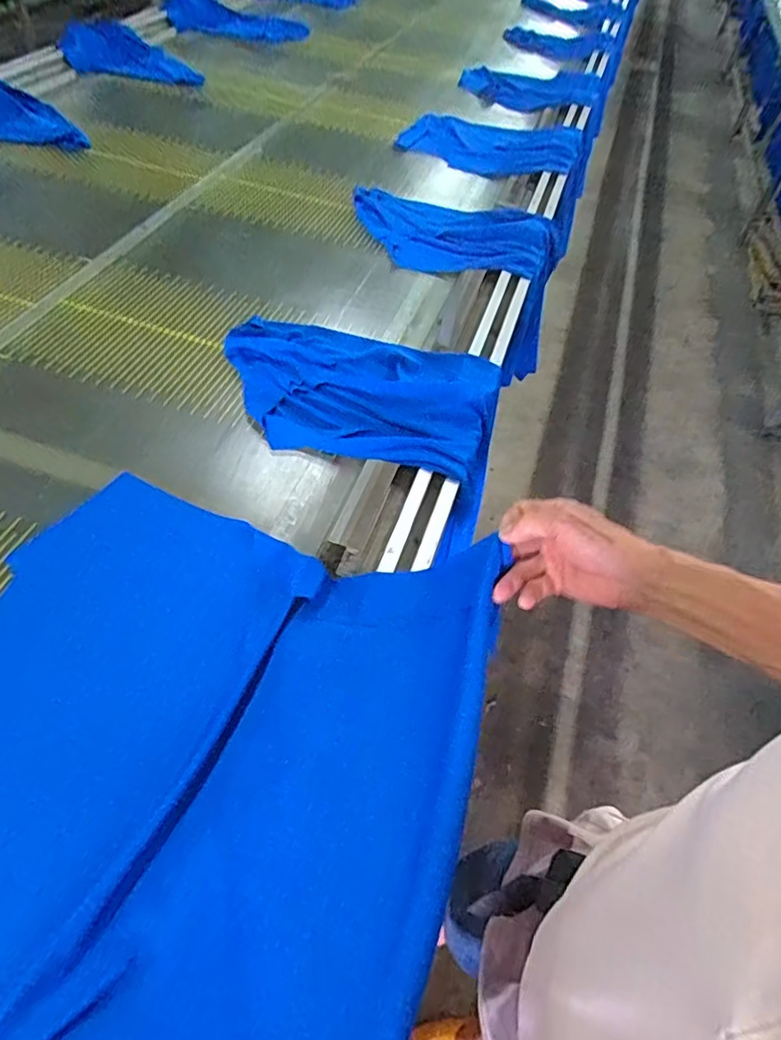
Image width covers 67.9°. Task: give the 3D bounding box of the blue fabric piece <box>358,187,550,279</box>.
[{"bbox_3d":[0.095,-0.528,1.053,0.387,0.049,0.231,23,53,11],"label":"blue fabric piece"}]

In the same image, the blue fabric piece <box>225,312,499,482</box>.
[{"bbox_3d":[-0.051,-0.178,0.775,0.368,0.035,0.227,17,52,6],"label":"blue fabric piece"}]

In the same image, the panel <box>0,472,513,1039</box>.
[{"bbox_3d":[-0.187,0.163,0.460,0.474,0.135,0.442,20,54,12],"label":"panel"}]

